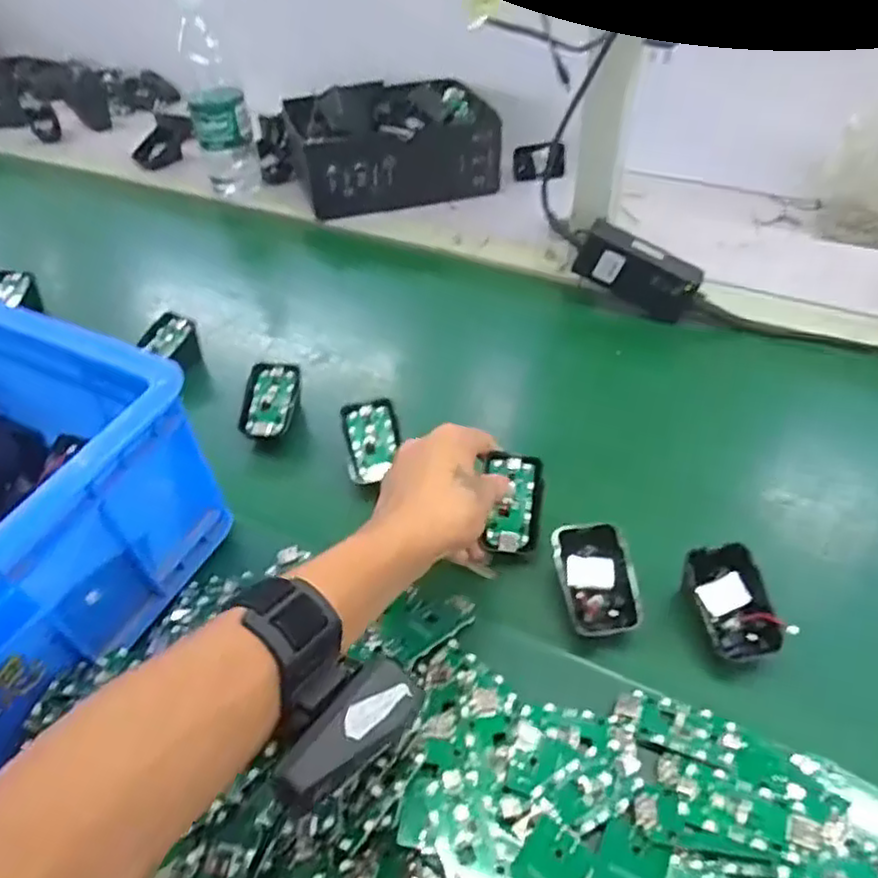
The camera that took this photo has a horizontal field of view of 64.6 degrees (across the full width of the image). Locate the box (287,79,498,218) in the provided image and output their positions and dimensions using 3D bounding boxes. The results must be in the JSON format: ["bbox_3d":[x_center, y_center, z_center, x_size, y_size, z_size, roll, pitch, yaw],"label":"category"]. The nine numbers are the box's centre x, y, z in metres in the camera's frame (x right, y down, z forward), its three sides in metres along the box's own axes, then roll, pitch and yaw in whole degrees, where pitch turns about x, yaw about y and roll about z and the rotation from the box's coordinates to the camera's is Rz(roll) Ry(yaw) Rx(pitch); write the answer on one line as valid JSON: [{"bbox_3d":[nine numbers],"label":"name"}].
[{"bbox_3d":[-0.059,-0.382,0.887,0.245,0.088,0.187,-12,45,-9],"label":"box"}]

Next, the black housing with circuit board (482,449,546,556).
[{"bbox_3d":[0.054,0.047,0.490,0.035,0.015,0.070,9,75,-8],"label":"black housing with circuit board"}]

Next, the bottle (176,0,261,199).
[{"bbox_3d":[-0.269,-0.413,0.838,0.069,0.212,0.058,-14,45,-10],"label":"bottle"}]

